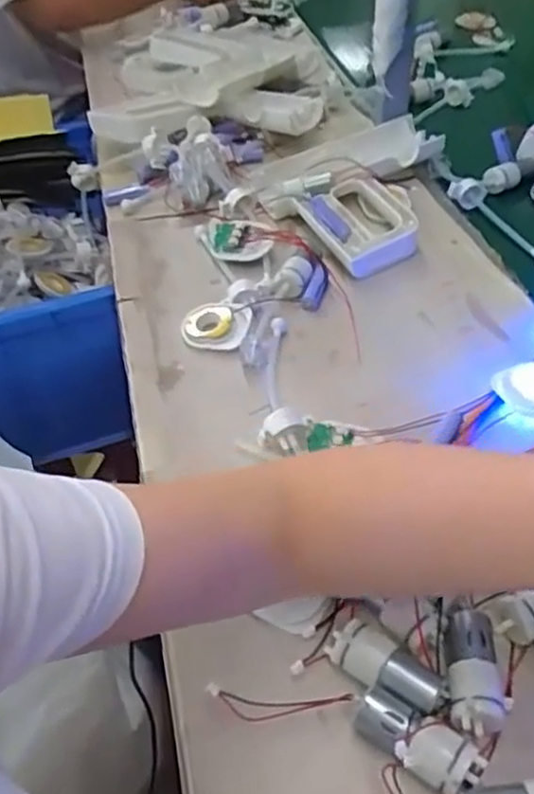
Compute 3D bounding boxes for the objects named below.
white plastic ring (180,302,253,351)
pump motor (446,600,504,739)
[{"bbox_3d":[-0.042,-0.059,0.601,0.057,0.007,0.047,-2,56,8],"label":"white plastic ring"},{"bbox_3d":[0.107,0.143,0.386,0.026,0.020,0.067,1,45,5],"label":"pump motor"}]

